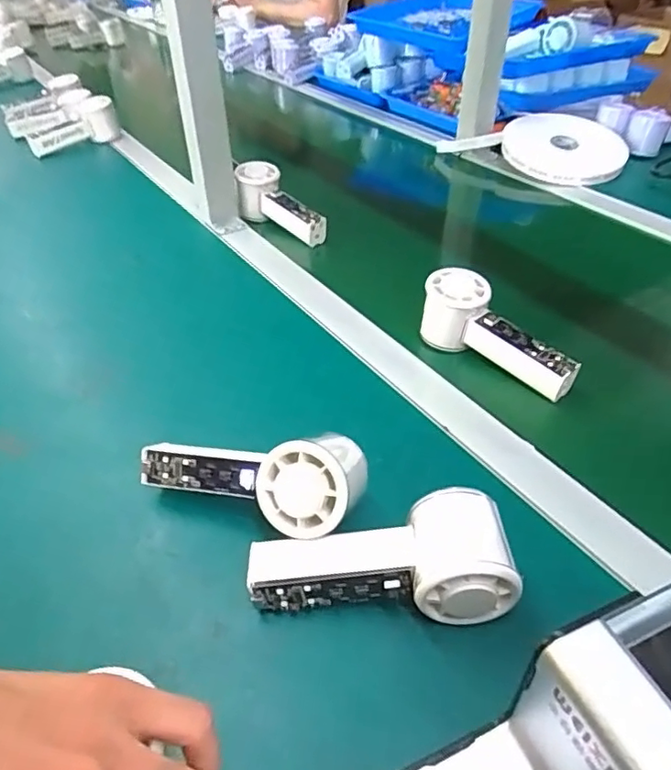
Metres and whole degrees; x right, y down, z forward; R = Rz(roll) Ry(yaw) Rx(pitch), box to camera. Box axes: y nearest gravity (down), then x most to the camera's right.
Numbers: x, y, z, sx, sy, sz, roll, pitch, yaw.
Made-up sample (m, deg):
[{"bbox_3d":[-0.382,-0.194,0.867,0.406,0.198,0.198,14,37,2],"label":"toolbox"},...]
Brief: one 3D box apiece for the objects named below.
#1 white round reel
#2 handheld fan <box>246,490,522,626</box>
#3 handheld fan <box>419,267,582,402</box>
[{"bbox_3d":[0.342,-0.353,0.858,0.181,0.032,0.169,0,54,0],"label":"white round reel"},{"bbox_3d":[0.025,0.102,0.336,0.149,0.045,0.057,-8,39,11],"label":"handheld fan"},{"bbox_3d":[0.138,-0.040,0.502,0.146,0.057,0.043,41,53,20],"label":"handheld fan"}]

